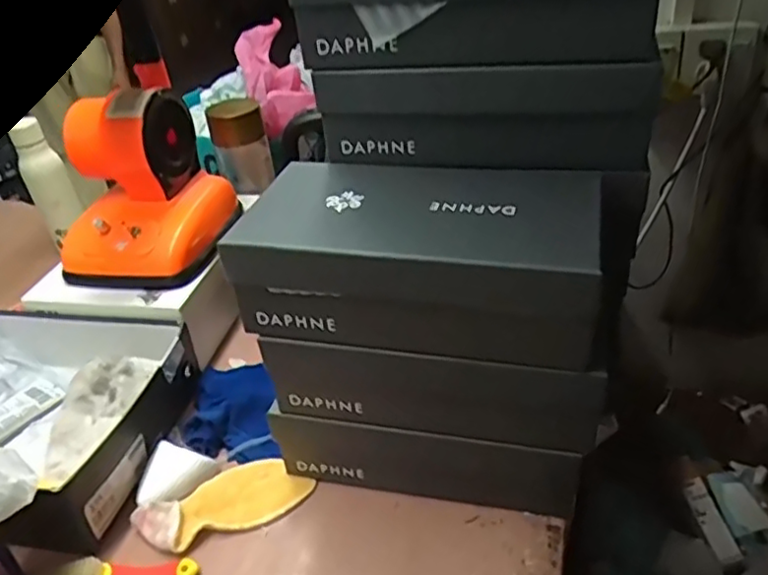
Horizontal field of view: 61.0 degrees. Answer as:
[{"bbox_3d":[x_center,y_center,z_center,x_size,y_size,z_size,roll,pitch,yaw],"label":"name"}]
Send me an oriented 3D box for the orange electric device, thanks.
[{"bbox_3d":[-0.315,-0.133,0.824,0.175,0.189,0.191,2,36,10],"label":"orange electric device"}]

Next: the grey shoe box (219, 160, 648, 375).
[{"bbox_3d":[0.037,-0.033,0.569,0.297,0.098,0.163,7,37,16],"label":"grey shoe box"}]

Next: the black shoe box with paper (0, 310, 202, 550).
[{"bbox_3d":[-0.405,0.140,0.731,0.329,0.088,0.277,8,37,18],"label":"black shoe box with paper"}]

